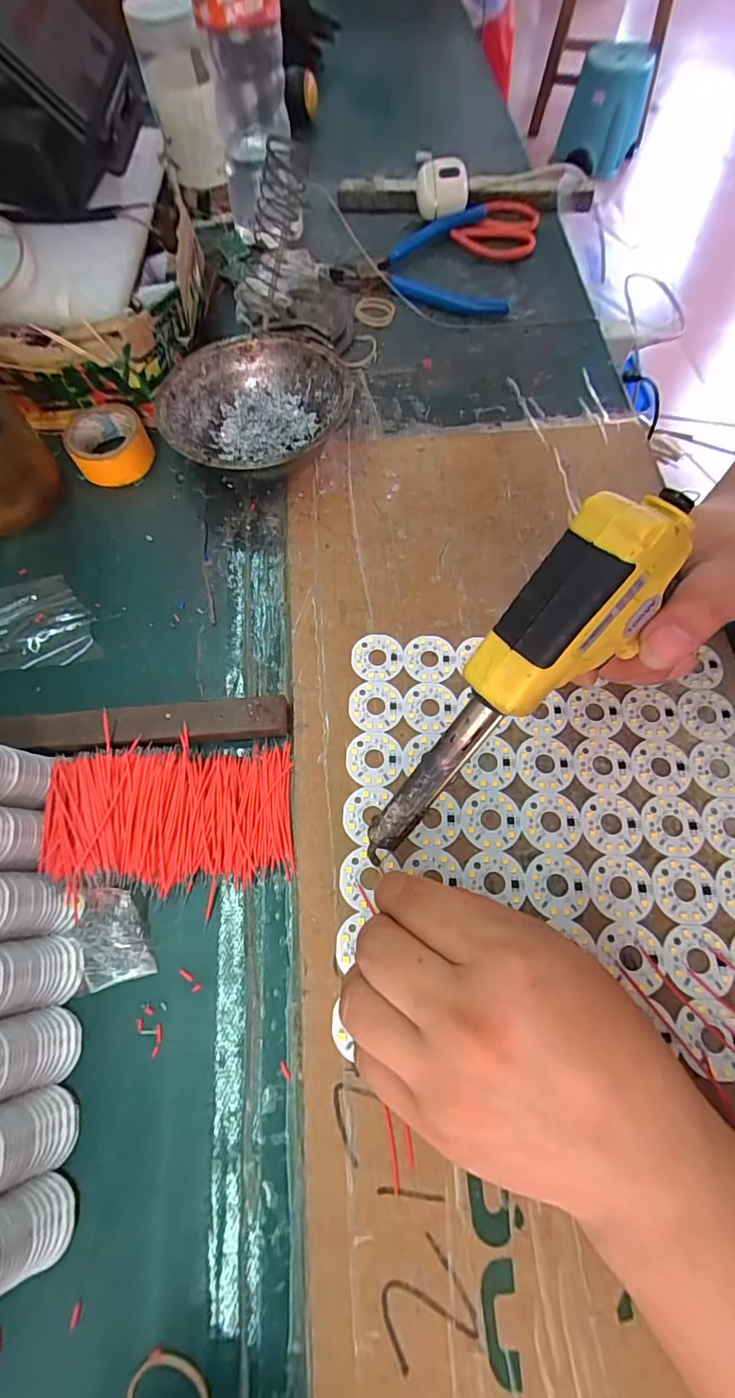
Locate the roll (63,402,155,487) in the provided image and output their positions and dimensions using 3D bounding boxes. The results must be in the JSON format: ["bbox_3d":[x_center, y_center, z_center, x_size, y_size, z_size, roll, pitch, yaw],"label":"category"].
[{"bbox_3d":[-0.182,-0.181,0.348,0.052,0.024,0.056,-1,69,1],"label":"roll"}]

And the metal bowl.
[{"bbox_3d":[-0.074,-0.193,0.341,0.125,0.042,0.123,-1,69,1],"label":"metal bowl"}]

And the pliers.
[{"bbox_3d":[0.041,-0.379,0.425,0.143,0.013,0.136,-5,69,0],"label":"pliers"}]

